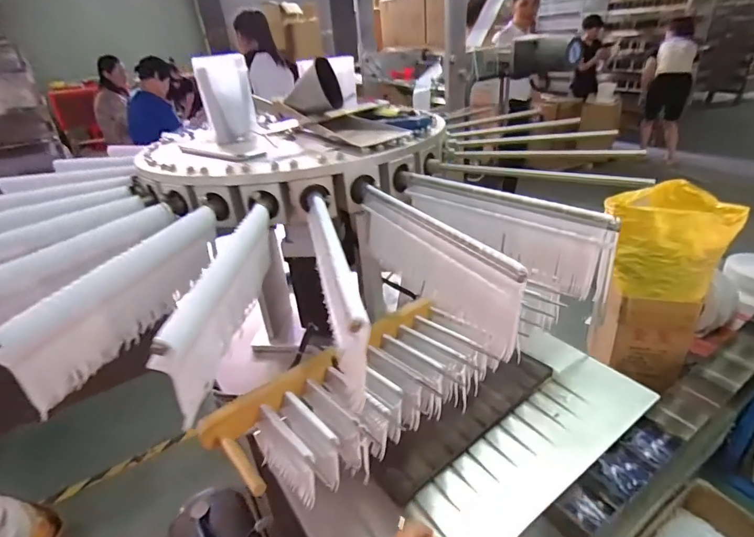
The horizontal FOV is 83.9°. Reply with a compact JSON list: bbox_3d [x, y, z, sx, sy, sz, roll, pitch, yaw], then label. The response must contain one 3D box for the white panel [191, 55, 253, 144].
[{"bbox_3d":[-0.199,-0.231,0.568,0.066,0.103,0.056,-12,30,-12],"label":"white panel"}]

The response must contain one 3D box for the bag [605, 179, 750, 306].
[{"bbox_3d":[1.075,-0.114,1.564,0.401,0.306,0.389,18,37,35],"label":"bag"}]

